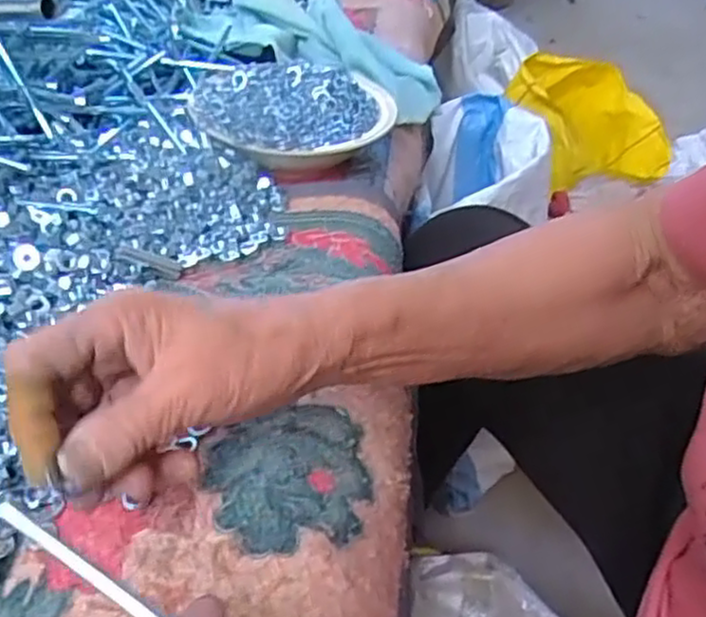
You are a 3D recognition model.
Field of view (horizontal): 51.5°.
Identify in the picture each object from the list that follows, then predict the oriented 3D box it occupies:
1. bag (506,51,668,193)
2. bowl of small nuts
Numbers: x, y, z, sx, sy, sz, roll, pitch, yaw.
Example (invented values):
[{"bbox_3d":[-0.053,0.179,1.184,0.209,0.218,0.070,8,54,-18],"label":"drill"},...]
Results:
[{"bbox_3d":[0.393,-0.300,1.211,0.202,0.155,0.224,-21,44,-31],"label":"bag"},{"bbox_3d":[-0.051,-0.168,0.630,0.166,0.046,0.155,4,36,-3],"label":"bowl of small nuts"}]

